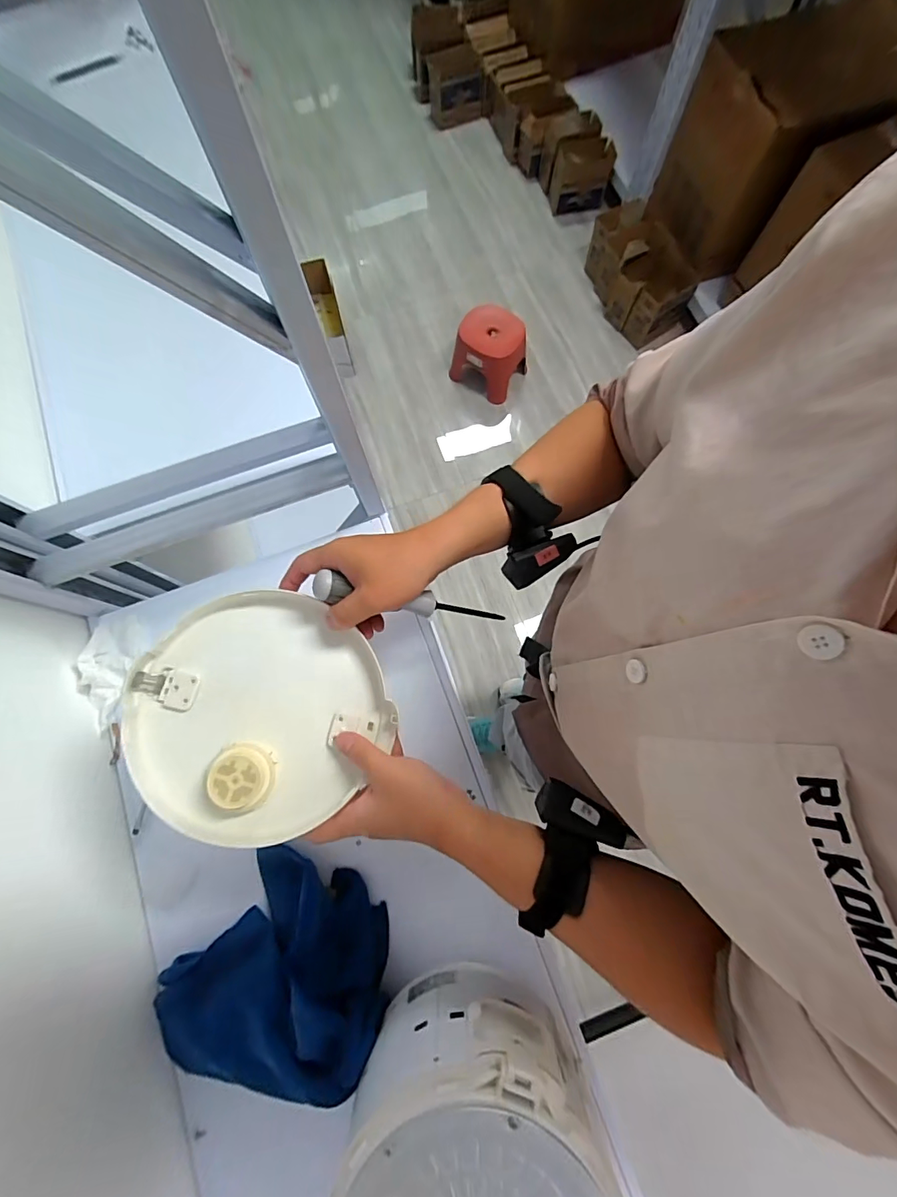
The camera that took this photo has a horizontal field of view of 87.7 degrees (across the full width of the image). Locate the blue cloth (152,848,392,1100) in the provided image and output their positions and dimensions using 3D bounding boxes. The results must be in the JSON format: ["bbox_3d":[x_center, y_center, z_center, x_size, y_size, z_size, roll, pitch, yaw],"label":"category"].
[{"bbox_3d":[-0.165,0.380,0.460,0.198,0.075,0.212,33,79,8],"label":"blue cloth"}]

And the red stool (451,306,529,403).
[{"bbox_3d":[0.155,-0.902,1.693,0.232,0.217,0.247,31,78,8],"label":"red stool"}]

